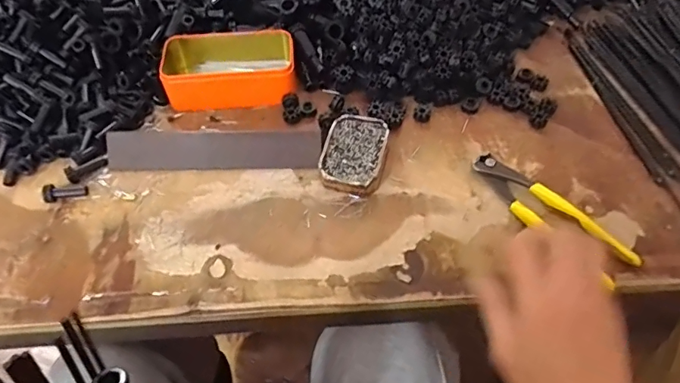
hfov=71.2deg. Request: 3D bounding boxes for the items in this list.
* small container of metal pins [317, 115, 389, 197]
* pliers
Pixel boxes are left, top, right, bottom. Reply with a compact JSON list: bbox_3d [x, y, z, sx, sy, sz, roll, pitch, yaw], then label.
[{"bbox_3d":[0.015,-0.039,0.486,0.060,0.021,0.091,10,57,7],"label":"small container of metal pins"},{"bbox_3d":[0.194,0.020,0.446,0.051,0.020,0.163,-35,63,-20],"label":"pliers"}]

